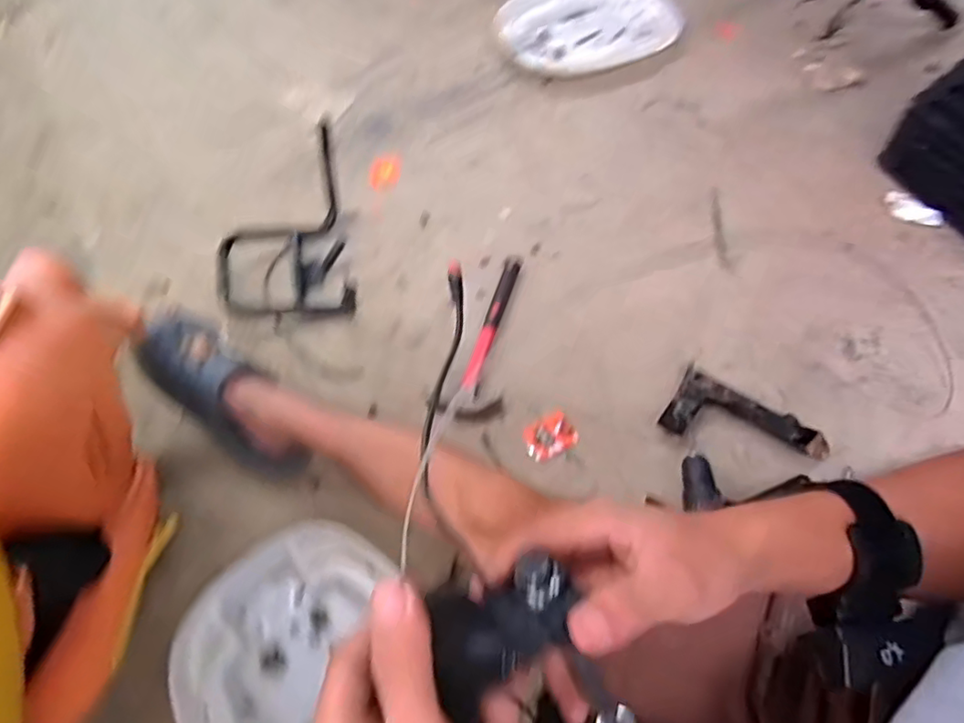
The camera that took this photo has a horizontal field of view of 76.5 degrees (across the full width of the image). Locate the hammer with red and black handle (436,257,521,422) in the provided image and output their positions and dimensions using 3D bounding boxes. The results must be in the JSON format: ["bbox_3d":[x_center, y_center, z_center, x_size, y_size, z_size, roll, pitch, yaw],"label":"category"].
[{"bbox_3d":[0.023,-0.038,0.886,0.091,0.025,0.287,19,62,12],"label":"hammer with red and black handle"}]

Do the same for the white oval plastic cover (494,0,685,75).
[{"bbox_3d":[0.222,-0.701,1.254,0.370,0.040,0.279,-27,63,-14],"label":"white oval plastic cover"}]

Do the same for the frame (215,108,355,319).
[{"bbox_3d":[-0.308,-0.199,0.930,0.204,0.134,0.259,-9,60,-4],"label":"frame"}]

